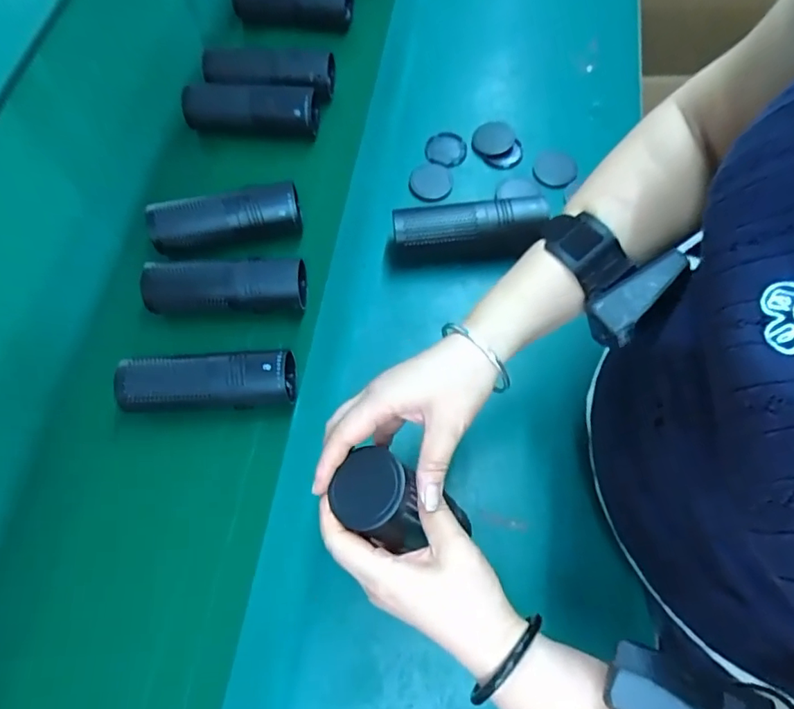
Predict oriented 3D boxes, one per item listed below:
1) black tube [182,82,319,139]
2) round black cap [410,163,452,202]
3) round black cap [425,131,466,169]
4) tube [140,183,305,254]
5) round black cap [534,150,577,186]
[{"bbox_3d":[-0.185,-0.306,0.662,0.165,0.046,0.052,1,68,0],"label":"black tube"},{"bbox_3d":[0.041,-0.209,0.639,0.049,0.010,0.055,4,68,1],"label":"round black cap"},{"bbox_3d":[0.060,-0.252,0.654,0.049,0.008,0.055,6,68,2],"label":"round black cap"},{"bbox_3d":[-0.192,-0.153,0.591,0.165,0.049,0.043,-9,69,-4],"label":"tube"},{"bbox_3d":[0.187,-0.220,0.627,0.046,0.008,0.045,0,68,0],"label":"round black cap"}]

